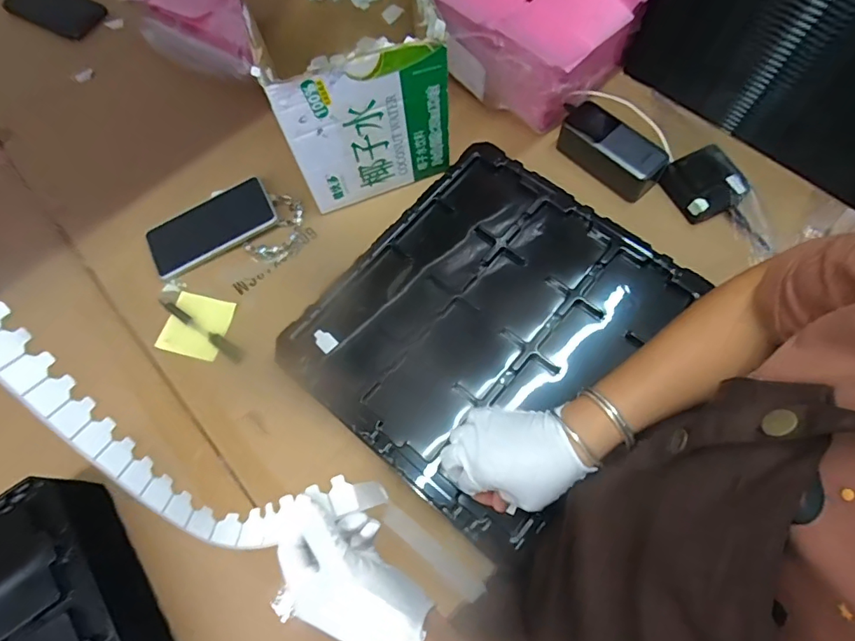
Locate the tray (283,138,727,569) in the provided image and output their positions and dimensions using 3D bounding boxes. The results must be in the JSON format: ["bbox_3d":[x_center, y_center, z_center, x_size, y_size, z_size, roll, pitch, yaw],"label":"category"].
[{"bbox_3d":[0.066,-0.003,0.560,0.319,0.026,0.373,38,75,15],"label":"tray"}]

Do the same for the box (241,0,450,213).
[{"bbox_3d":[-0.082,-0.275,0.580,0.181,0.190,0.162,-13,69,-3],"label":"box"}]

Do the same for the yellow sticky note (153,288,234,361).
[{"bbox_3d":[-0.281,0.005,0.602,0.078,0.007,0.076,14,70,7],"label":"yellow sticky note"}]

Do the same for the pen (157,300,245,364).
[{"bbox_3d":[-0.277,0.008,0.601,0.132,0.014,0.015,33,74,13],"label":"pen"}]

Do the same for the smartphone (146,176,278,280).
[{"bbox_3d":[-0.276,-0.122,0.636,0.162,0.009,0.078,-28,76,-2],"label":"smartphone"}]

